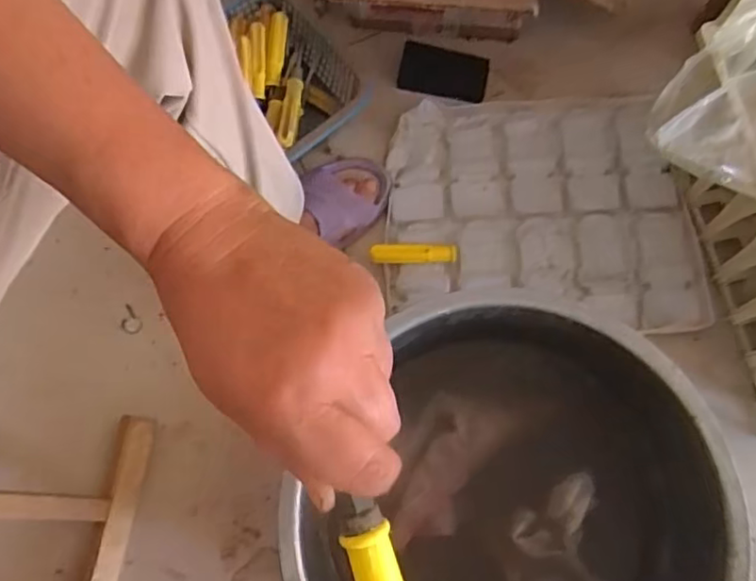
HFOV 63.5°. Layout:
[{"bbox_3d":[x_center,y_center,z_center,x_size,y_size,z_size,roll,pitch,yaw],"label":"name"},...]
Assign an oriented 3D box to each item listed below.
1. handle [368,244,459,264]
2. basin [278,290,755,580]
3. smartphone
[{"bbox_3d":[0.040,-0.040,0.694,0.096,0.023,0.020,2,76,1],"label":"handle"},{"bbox_3d":[0.136,0.201,0.574,0.332,0.143,0.347,0,74,1],"label":"basin"},{"bbox_3d":[0.084,-0.278,0.780,0.110,0.011,0.069,14,76,4],"label":"smartphone"}]

